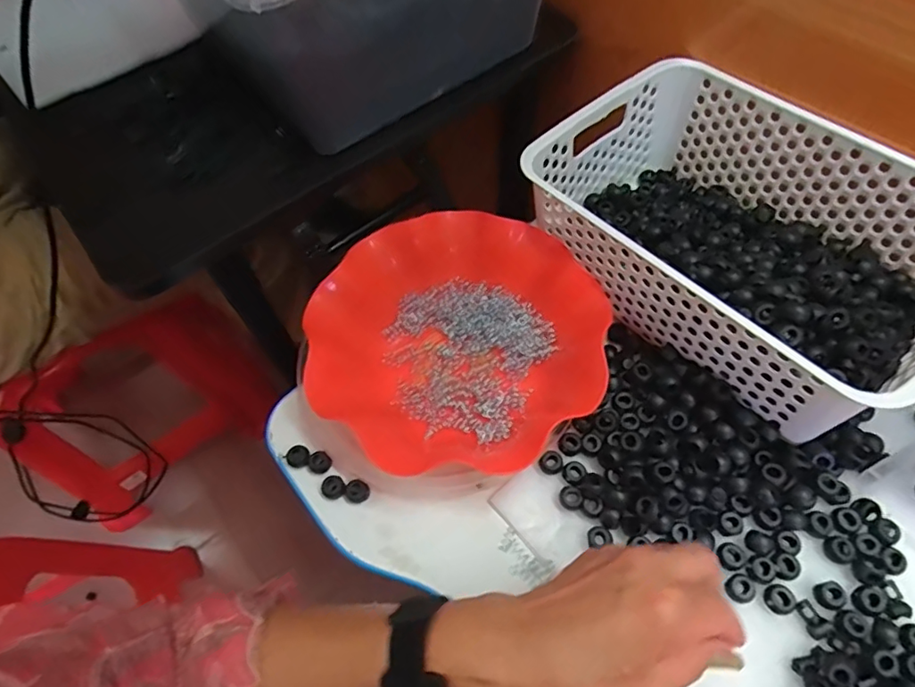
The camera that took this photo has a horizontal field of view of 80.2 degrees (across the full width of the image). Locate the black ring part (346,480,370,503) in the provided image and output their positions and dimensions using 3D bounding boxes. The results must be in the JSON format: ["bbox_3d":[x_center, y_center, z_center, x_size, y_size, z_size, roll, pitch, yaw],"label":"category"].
[{"bbox_3d":[-0.076,0.113,0.415,0.015,0.015,0.016,-2,60,3],"label":"black ring part"}]

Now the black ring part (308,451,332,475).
[{"bbox_3d":[-0.108,0.094,0.428,0.017,0.012,0.016,-2,60,3],"label":"black ring part"}]

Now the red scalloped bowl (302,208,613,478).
[{"bbox_3d":[0.002,-0.006,0.443,0.219,0.067,0.210,-2,60,3],"label":"red scalloped bowl"}]

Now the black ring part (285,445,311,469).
[{"bbox_3d":[-0.125,0.090,0.430,0.018,0.011,0.017,-2,60,3],"label":"black ring part"}]

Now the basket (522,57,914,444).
[{"bbox_3d":[0.222,-0.090,0.427,0.199,0.094,0.301,-37,64,-16],"label":"basket"}]

